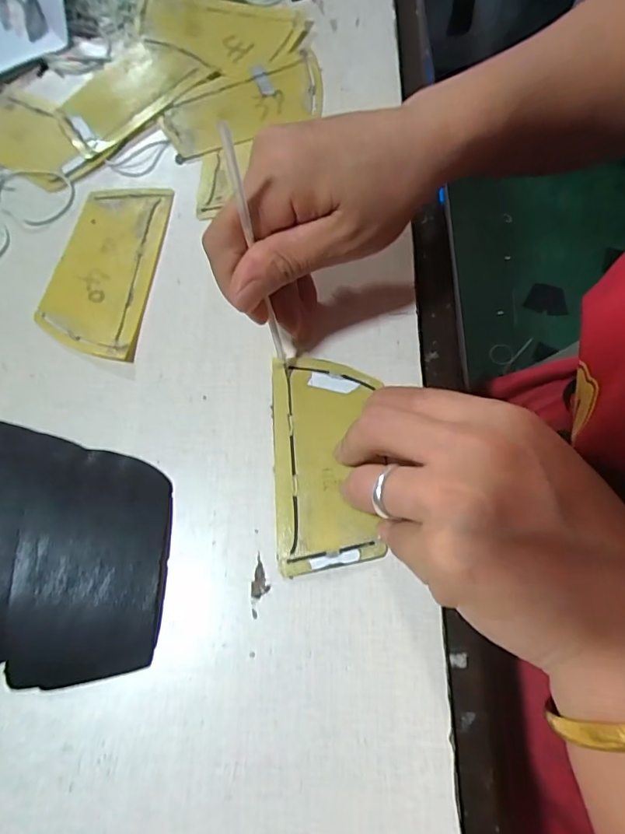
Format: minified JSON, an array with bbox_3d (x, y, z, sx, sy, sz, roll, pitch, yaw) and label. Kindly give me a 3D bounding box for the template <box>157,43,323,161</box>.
[{"bbox_3d":[-0.046,-0.219,0.336,0.118,0.011,0.055,-26,71,-9],"label":"template"}]

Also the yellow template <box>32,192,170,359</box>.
[{"bbox_3d":[-0.128,-0.093,0.296,0.064,0.004,0.119,8,72,6],"label":"yellow template"}]

